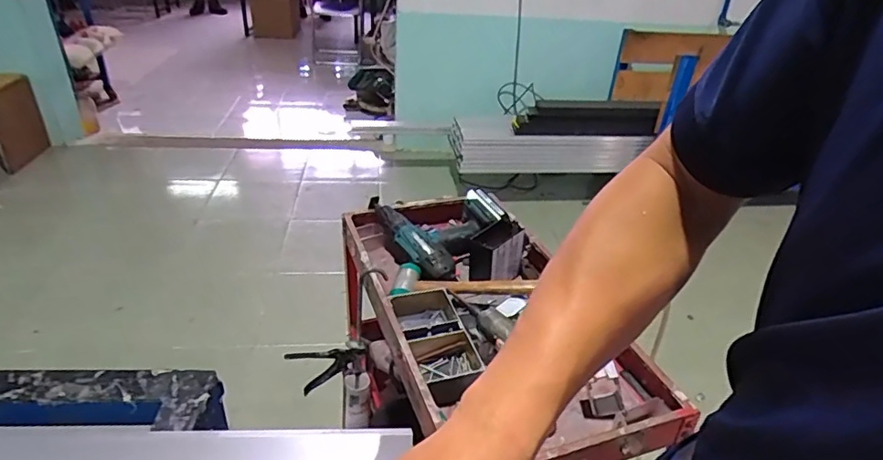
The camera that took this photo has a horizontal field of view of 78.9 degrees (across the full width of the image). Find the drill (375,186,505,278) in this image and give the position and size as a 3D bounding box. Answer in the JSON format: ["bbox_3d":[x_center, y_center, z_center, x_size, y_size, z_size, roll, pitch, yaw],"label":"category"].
[{"bbox_3d":[-0.007,-0.016,1.112,0.220,0.086,0.220,28,39,34],"label":"drill"}]

